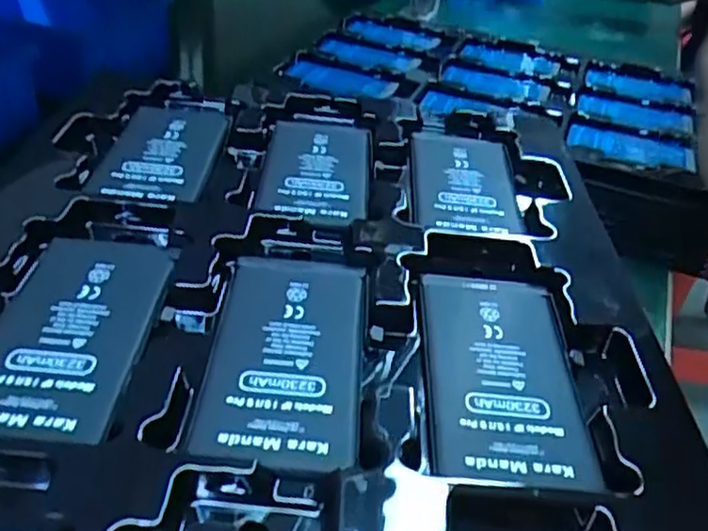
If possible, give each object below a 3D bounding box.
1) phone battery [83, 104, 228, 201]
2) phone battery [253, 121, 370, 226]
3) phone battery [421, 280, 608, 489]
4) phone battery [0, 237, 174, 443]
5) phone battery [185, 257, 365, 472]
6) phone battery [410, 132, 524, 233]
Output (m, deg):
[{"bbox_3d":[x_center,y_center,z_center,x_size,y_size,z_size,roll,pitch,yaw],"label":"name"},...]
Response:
[{"bbox_3d":[-0.081,-0.049,0.290,0.045,0.004,0.085,2,36,-3],"label":"phone battery"},{"bbox_3d":[-0.016,-0.041,0.287,0.045,0.004,0.086,-1,37,3],"label":"phone battery"},{"bbox_3d":[0.043,0.030,0.202,0.044,0.004,0.080,4,36,0],"label":"phone battery"},{"bbox_3d":[-0.082,0.017,0.199,0.044,0.004,0.083,2,36,-4],"label":"phone battery"},{"bbox_3d":[-0.019,0.024,0.201,0.043,0.004,0.083,4,36,0],"label":"phone battery"},{"bbox_3d":[0.046,-0.039,0.289,0.043,0.004,0.081,5,36,0],"label":"phone battery"}]

